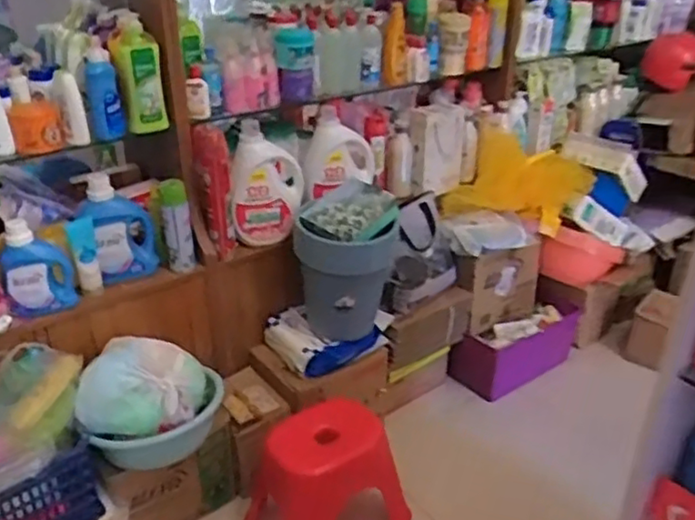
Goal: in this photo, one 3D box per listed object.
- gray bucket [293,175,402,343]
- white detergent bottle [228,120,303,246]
[{"bbox_3d":[0.000,0.016,1.868,0.259,0.423,0.267,1,28,0],"label":"gray bucket"},{"bbox_3d":[-0.228,-0.209,1.857,0.197,0.317,0.087,-6,29,-13],"label":"white detergent bottle"}]

